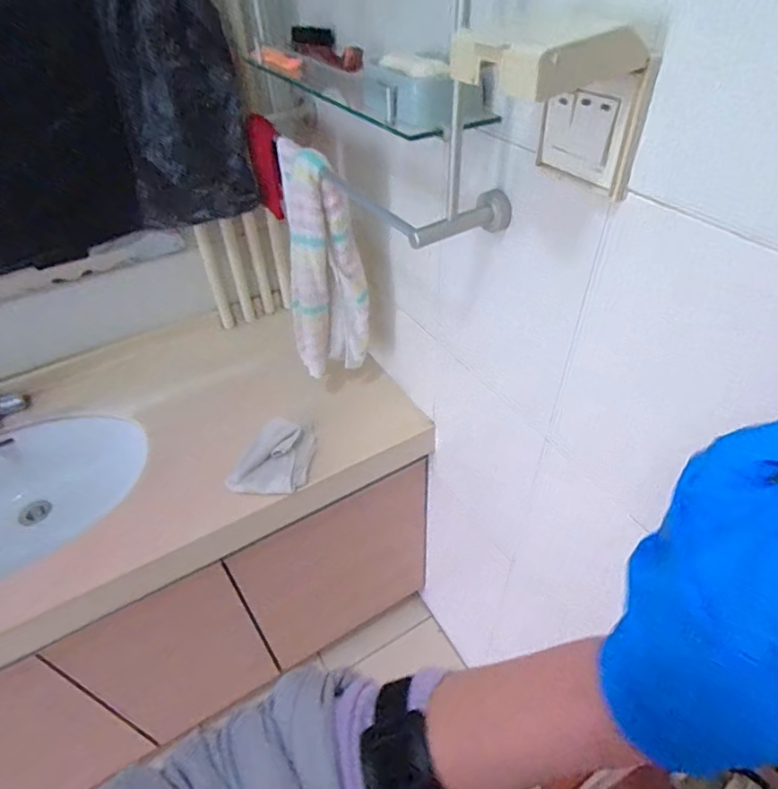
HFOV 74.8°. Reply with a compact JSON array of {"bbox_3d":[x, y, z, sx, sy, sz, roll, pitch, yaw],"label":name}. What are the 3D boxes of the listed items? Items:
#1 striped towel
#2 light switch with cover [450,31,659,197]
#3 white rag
[{"bbox_3d":[-0.111,-0.220,0.867,0.131,0.368,0.127,-9,44,-7],"label":"striped towel"},{"bbox_3d":[0.122,-0.215,0.397,0.121,0.115,0.101,-27,49,-23],"label":"light switch with cover"},{"bbox_3d":[-0.200,0.107,0.886,0.127,0.034,0.148,5,45,8],"label":"white rag"}]

